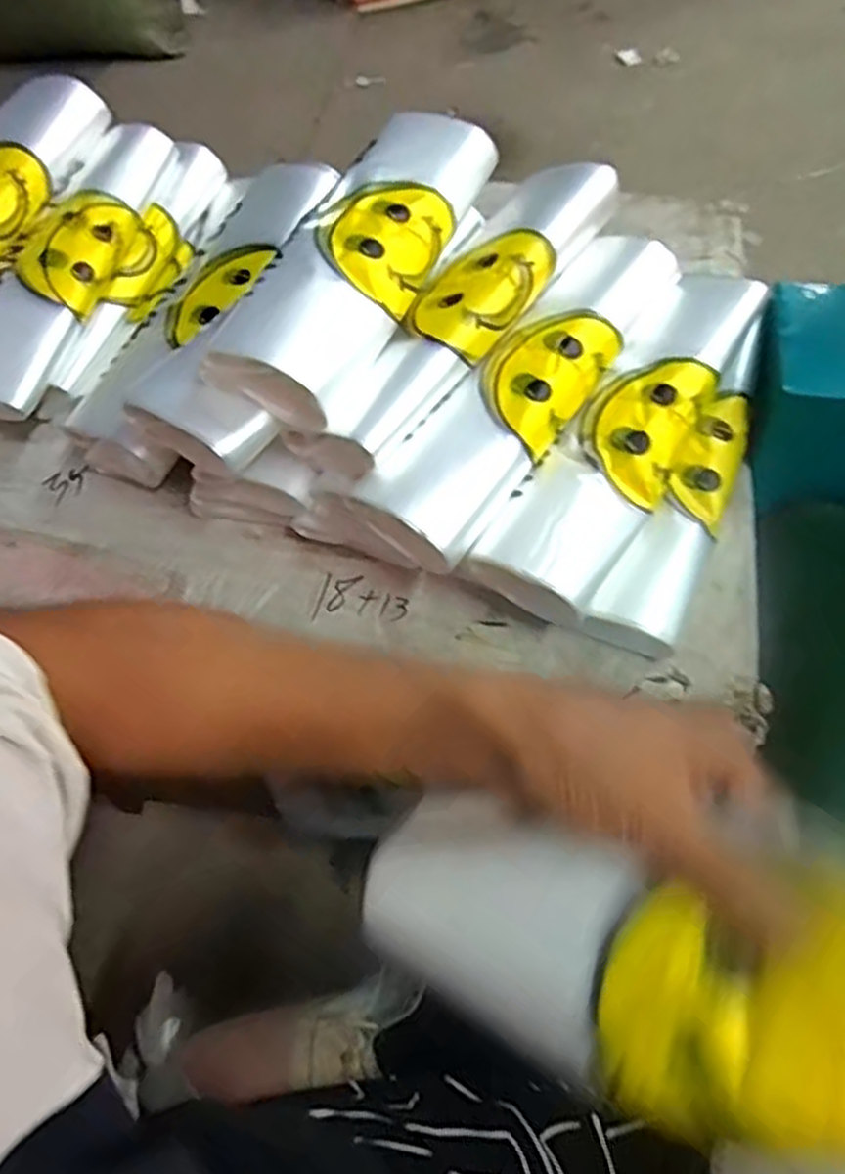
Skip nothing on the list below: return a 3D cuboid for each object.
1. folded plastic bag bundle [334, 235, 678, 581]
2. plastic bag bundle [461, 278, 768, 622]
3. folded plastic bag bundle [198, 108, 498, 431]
[{"bbox_3d":[0.077,-0.143,0.535,0.085,0.045,0.317,33,67,21],"label":"folded plastic bag bundle"},{"bbox_3d":[0.151,-0.110,0.539,0.080,0.048,0.310,30,66,19],"label":"plastic bag bundle"},{"bbox_3d":[-0.037,-0.241,0.537,0.087,0.045,0.309,19,62,14],"label":"folded plastic bag bundle"}]

